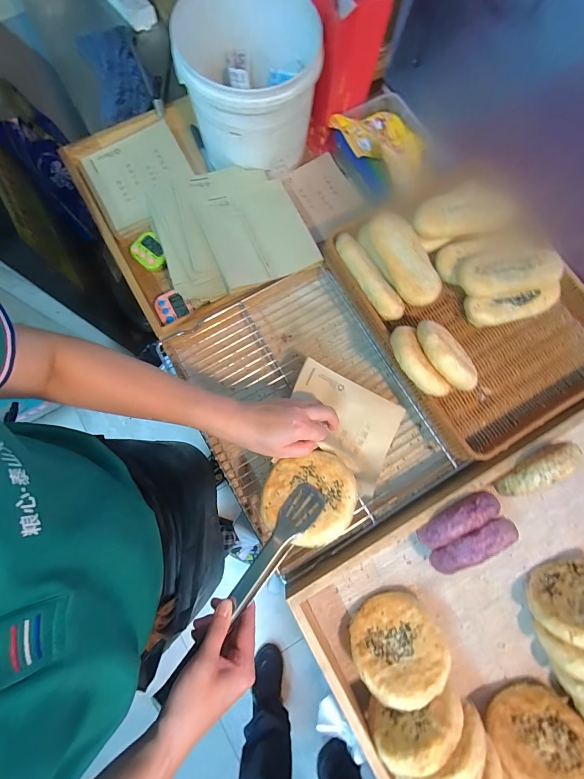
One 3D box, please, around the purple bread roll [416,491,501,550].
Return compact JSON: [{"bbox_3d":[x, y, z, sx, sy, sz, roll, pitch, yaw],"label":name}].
[{"bbox_3d":[0.220,0.170,0.434,0.110,0.039,0.042,-31,81,-7],"label":"purple bread roll"}]

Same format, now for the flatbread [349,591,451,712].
[{"bbox_3d":[0.138,0.336,0.440,0.113,0.022,0.116,-12,40,10],"label":"flatbread"}]

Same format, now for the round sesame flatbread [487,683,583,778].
[{"bbox_3d":[0.312,0.434,0.414,0.111,0.119,0.023,9,118,37],"label":"round sesame flatbread"}]

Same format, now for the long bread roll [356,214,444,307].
[{"bbox_3d":[0.164,-0.192,0.501,0.066,0.044,0.153,-31,81,-7],"label":"long bread roll"}]

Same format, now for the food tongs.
[{"bbox_3d":[-0.047,0.217,0.382,0.041,0.058,0.245,39,69,6],"label":"food tongs"}]

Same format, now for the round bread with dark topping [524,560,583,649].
[{"bbox_3d":[0.386,0.282,0.446,0.118,0.110,0.027,-22,102,6],"label":"round bread with dark topping"}]

